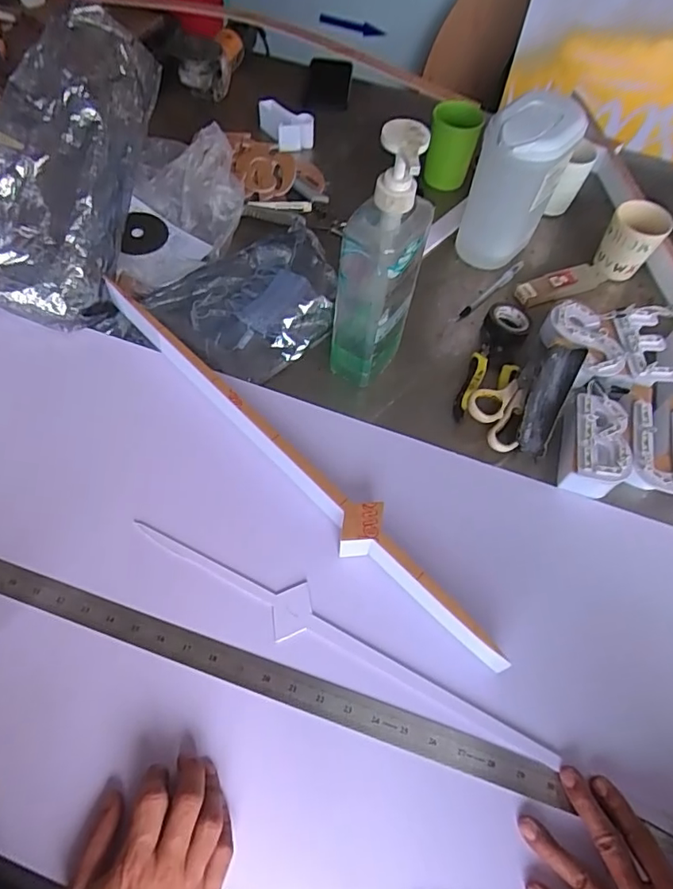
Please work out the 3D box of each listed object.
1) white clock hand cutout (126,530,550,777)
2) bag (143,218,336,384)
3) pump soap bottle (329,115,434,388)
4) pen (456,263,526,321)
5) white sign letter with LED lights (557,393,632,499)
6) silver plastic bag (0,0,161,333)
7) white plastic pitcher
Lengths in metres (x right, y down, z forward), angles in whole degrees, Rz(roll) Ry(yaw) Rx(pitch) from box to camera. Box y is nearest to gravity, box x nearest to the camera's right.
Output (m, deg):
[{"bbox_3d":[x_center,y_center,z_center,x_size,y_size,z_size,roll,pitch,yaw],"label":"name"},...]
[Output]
[{"bbox_3d":[-0.003,0.177,0.494,0.420,0.009,0.043,27,60,12],"label":"white clock hand cutout"},{"bbox_3d":[-0.106,-0.173,0.666,0.223,0.050,0.180,-24,63,-18],"label":"bag"},{"bbox_3d":[0.041,-0.169,0.545,0.082,0.282,0.073,10,58,1],"label":"pump soap bottle"},{"bbox_3d":[0.217,-0.216,0.745,0.012,0.007,0.158,41,64,19],"label":"pen"},{"bbox_3d":[0.285,-0.001,0.595,0.066,0.040,0.119,18,59,6],"label":"white sign letter with LED lights"},{"bbox_3d":[-0.330,-0.323,0.646,0.159,0.113,0.349,15,89,5],"label":"silver plastic bag"},{"bbox_3d":[0.232,-0.335,0.714,0.097,0.190,0.134,31,61,14],"label":"white plastic pitcher"}]

